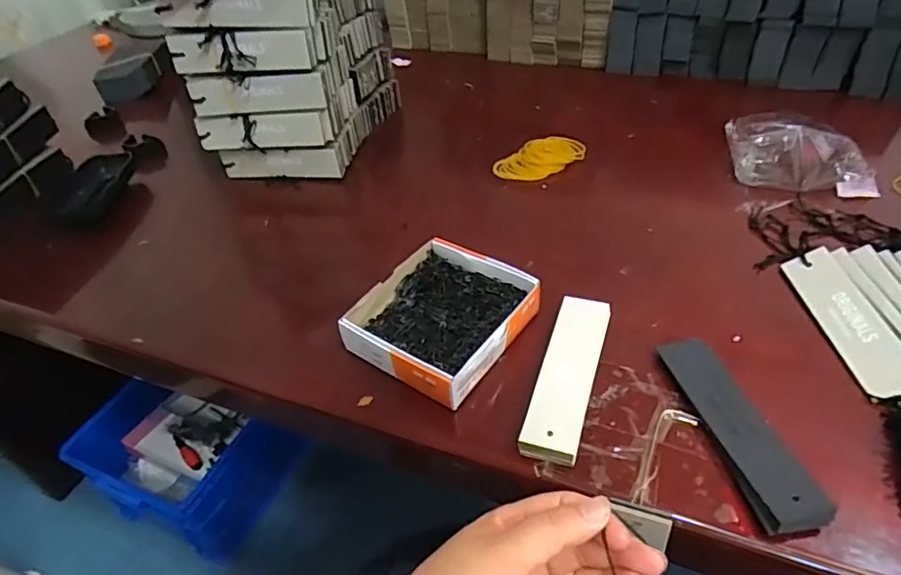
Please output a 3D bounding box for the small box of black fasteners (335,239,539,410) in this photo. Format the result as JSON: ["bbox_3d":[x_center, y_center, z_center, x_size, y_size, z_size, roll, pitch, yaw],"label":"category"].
[{"bbox_3d":[-0.006,0.023,0.399,0.101,0.032,0.116,27,52,31],"label":"small box of black fasteners"}]

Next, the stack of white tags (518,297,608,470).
[{"bbox_3d":[0.077,0.056,0.366,0.034,0.015,0.128,12,45,18],"label":"stack of white tags"}]

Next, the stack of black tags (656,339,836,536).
[{"bbox_3d":[0.167,0.079,0.331,0.033,0.012,0.130,-10,43,-4],"label":"stack of black tags"}]

